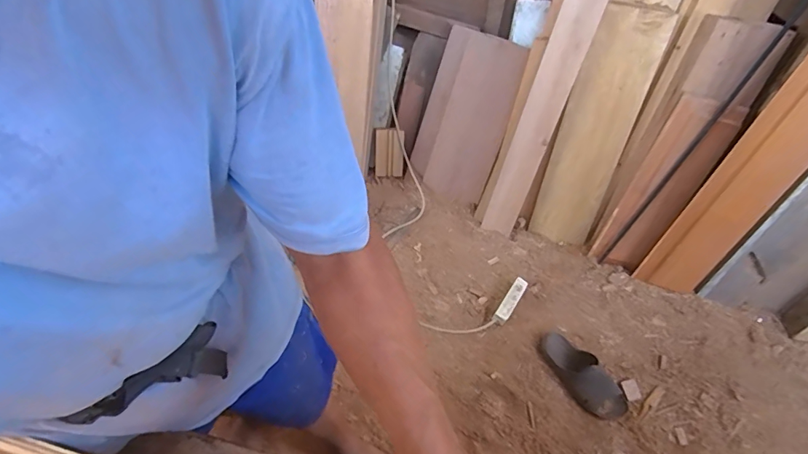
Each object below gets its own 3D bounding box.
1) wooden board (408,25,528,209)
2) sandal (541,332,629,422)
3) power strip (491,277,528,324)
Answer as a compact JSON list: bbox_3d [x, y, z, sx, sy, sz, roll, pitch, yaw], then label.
[{"bbox_3d":[0.198,-0.359,1.497,0.301,0.544,0.043,31,32,23],"label":"wooden board"},{"bbox_3d":[0.502,0.419,1.245,0.111,0.074,0.281,-37,64,-28],"label":"sandal"},{"bbox_3d":[0.324,0.224,1.344,0.040,0.023,0.153,31,71,17],"label":"power strip"}]

